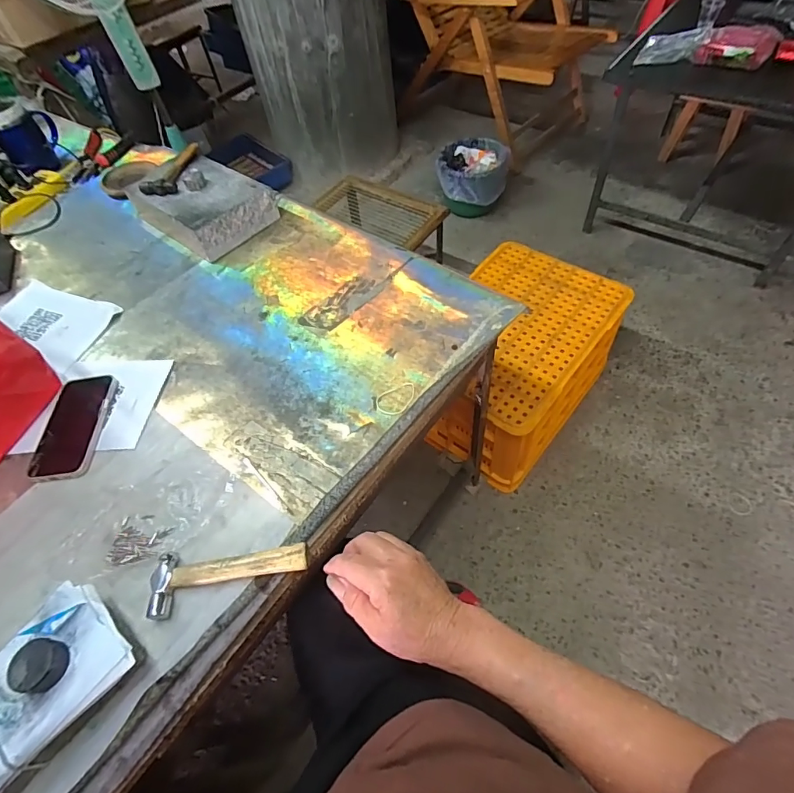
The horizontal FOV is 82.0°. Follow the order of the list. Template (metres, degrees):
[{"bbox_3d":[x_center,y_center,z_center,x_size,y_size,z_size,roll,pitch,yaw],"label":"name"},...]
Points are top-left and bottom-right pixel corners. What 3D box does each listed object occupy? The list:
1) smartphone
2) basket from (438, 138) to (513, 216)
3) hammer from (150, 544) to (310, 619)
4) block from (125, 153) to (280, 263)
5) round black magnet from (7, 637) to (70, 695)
[{"bbox_3d":[-0.415,0.038,0.585,0.079,0.007,0.149,-6,55,1],"label":"smartphone"},{"bbox_3d":[0.261,-0.740,1.591,0.236,0.193,0.234,7,57,12],"label":"basket"},{"bbox_3d":[-0.165,0.176,0.450,0.154,0.023,0.059,-8,55,0],"label":"hammer"},{"bbox_3d":[-0.344,-0.347,0.801,0.236,0.073,0.161,35,65,25],"label":"block"},{"bbox_3d":[-0.302,0.224,0.383,0.042,0.019,0.037,11,58,14],"label":"round black magnet"}]

